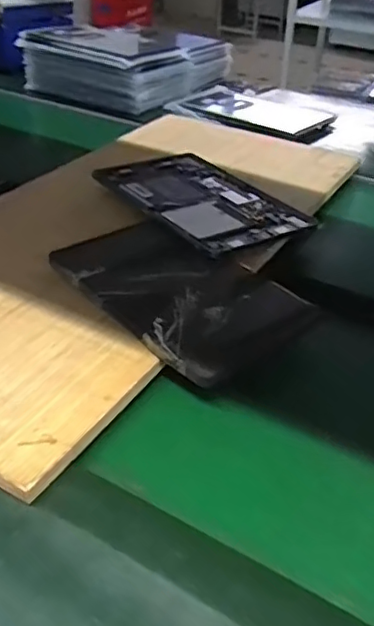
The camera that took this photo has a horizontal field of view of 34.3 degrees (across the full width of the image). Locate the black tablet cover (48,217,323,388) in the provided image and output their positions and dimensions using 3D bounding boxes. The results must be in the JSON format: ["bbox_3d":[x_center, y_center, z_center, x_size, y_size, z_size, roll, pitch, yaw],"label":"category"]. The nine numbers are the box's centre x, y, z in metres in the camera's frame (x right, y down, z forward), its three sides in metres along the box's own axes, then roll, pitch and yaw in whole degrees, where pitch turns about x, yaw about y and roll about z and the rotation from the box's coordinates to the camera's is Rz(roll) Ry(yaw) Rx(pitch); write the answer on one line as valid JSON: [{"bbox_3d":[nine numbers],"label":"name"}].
[{"bbox_3d":[-0.006,-0.027,0.600,0.157,0.017,0.245,-25,45,-32],"label":"black tablet cover"}]

